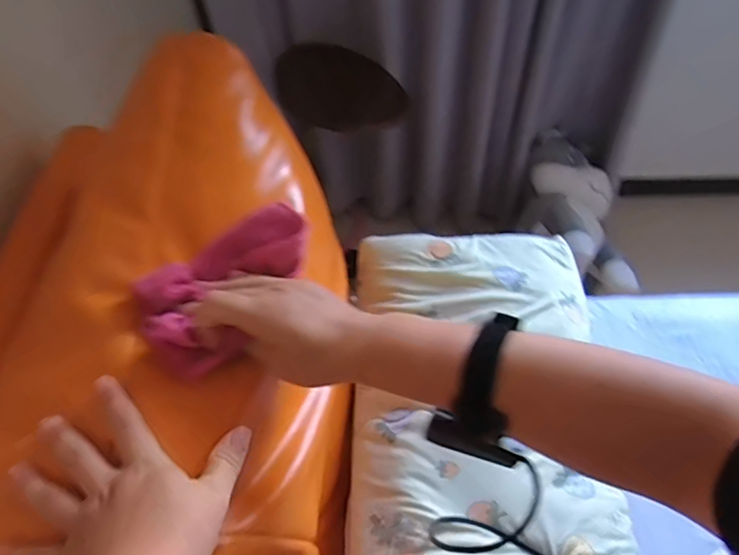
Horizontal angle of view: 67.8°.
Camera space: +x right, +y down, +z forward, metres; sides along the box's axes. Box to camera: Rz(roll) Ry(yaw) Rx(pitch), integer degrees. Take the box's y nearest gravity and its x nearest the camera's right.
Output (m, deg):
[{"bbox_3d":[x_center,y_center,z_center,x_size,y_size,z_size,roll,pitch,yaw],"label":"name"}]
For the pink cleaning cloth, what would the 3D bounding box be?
[{"bbox_3d":[-0.113,0.003,0.428,0.081,0.031,0.158,24,53,18],"label":"pink cleaning cloth"}]

